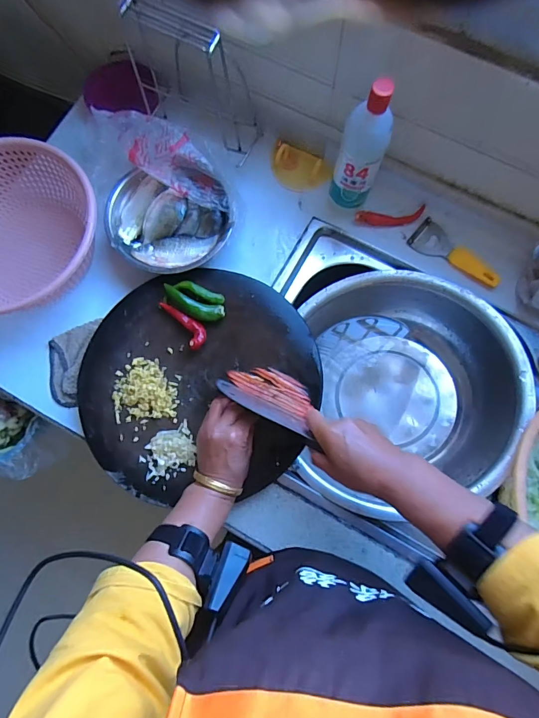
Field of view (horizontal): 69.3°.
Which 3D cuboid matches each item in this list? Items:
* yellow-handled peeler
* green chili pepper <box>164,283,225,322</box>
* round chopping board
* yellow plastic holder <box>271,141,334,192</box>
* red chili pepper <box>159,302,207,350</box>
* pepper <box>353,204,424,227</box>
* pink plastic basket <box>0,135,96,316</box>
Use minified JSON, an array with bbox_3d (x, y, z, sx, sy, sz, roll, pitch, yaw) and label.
[{"bbox_3d":[0.289,-0.158,0.608,0.147,0.008,0.055,43,82,9],"label":"yellow-handled peeler"},{"bbox_3d":[-0.109,-0.075,0.553,0.090,0.025,0.030,21,79,5],"label":"green chili pepper"},{"bbox_3d":[-0.094,0.024,0.539,0.320,0.031,0.306,0,78,1],"label":"round chopping board"},{"bbox_3d":[0.050,-0.309,0.634,0.095,0.025,0.058,17,79,4],"label":"yellow plastic holder"},{"bbox_3d":[-0.119,-0.052,0.553,0.030,0.020,0.085,-36,80,-7],"label":"red chili pepper"},{"bbox_3d":[0.192,-0.226,0.619,0.110,0.017,0.025,-5,78,0],"label":"pepper"},{"bbox_3d":[-0.376,-0.180,0.585,0.255,0.104,0.254,38,81,8],"label":"pink plastic basket"}]

